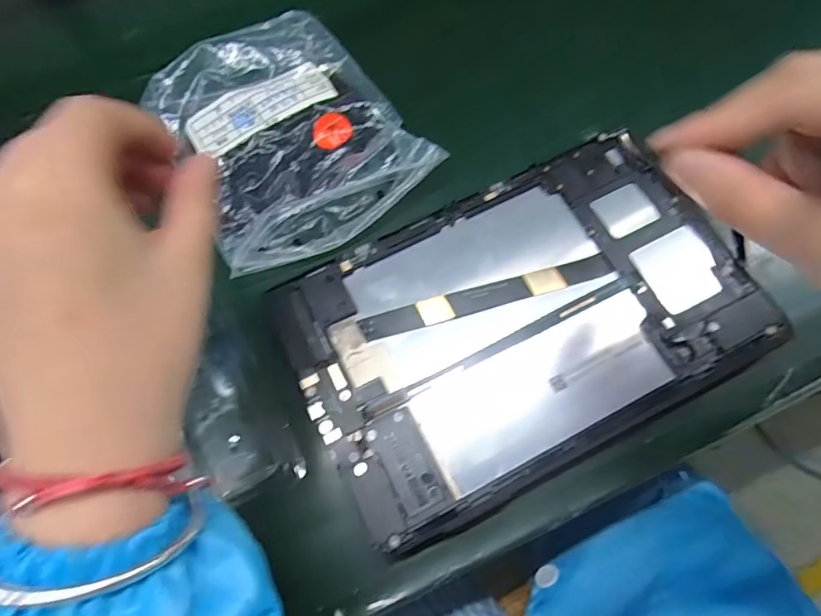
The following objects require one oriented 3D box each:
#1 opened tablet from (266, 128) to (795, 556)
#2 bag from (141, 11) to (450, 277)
[{"bbox_3d":[0.059,0.003,0.272,0.234,0.010,0.150,-26,70,-8],"label":"opened tablet"},{"bbox_3d":[-0.082,-0.115,0.333,0.136,0.031,0.168,-31,70,-10],"label":"bag"}]

